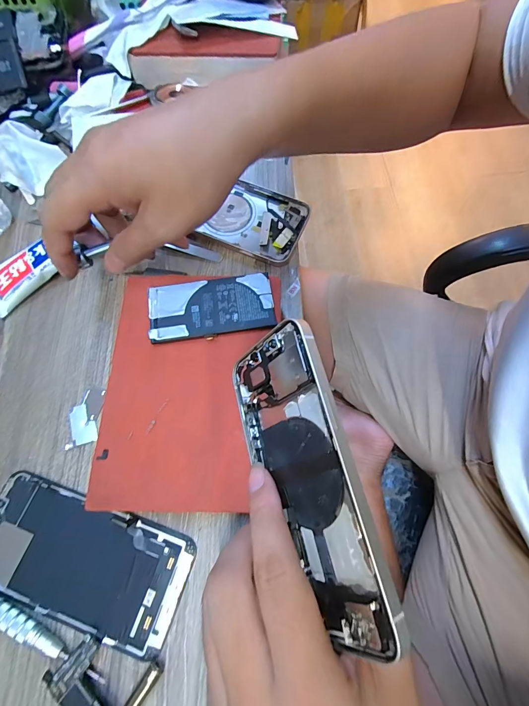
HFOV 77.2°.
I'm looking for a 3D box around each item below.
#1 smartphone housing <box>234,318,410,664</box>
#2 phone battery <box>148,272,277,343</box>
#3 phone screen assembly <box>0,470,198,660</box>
[{"bbox_3d":[0.018,0.058,0.166,0.008,0.070,0.142,-1,62,-34],"label":"smartphone housing"},{"bbox_3d":[-0.037,-0.033,0.233,0.085,0.004,0.044,-6,69,-2],"label":"phone battery"},{"bbox_3d":[-0.120,0.131,0.214,0.141,0.011,0.066,19,70,8],"label":"phone screen assembly"}]

